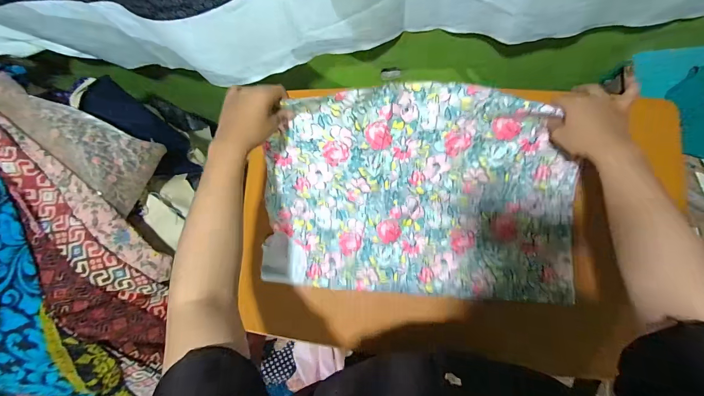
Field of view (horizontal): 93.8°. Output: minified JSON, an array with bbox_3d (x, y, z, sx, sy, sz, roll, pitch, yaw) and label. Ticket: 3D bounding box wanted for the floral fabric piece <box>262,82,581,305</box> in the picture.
[{"bbox_3d":[0.109,0.001,0.535,0.536,0.077,0.347,0,109,3],"label":"floral fabric piece"}]

